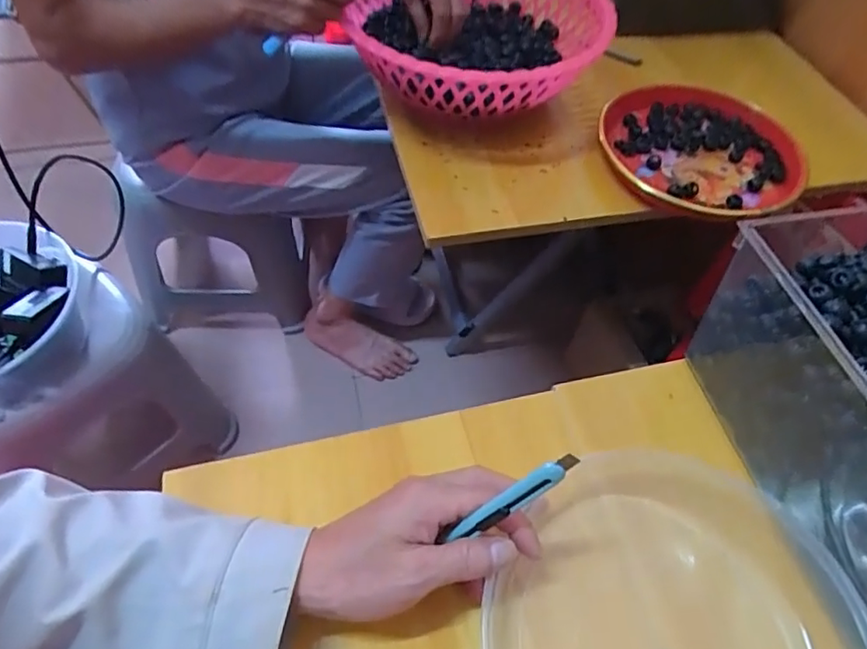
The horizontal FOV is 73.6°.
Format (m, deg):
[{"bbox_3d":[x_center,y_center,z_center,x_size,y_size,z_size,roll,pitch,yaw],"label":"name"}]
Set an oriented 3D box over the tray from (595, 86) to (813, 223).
[{"bbox_3d":[0.290,-0.199,0.648,0.215,0.054,0.227,1,54,-2],"label":"tray"}]

